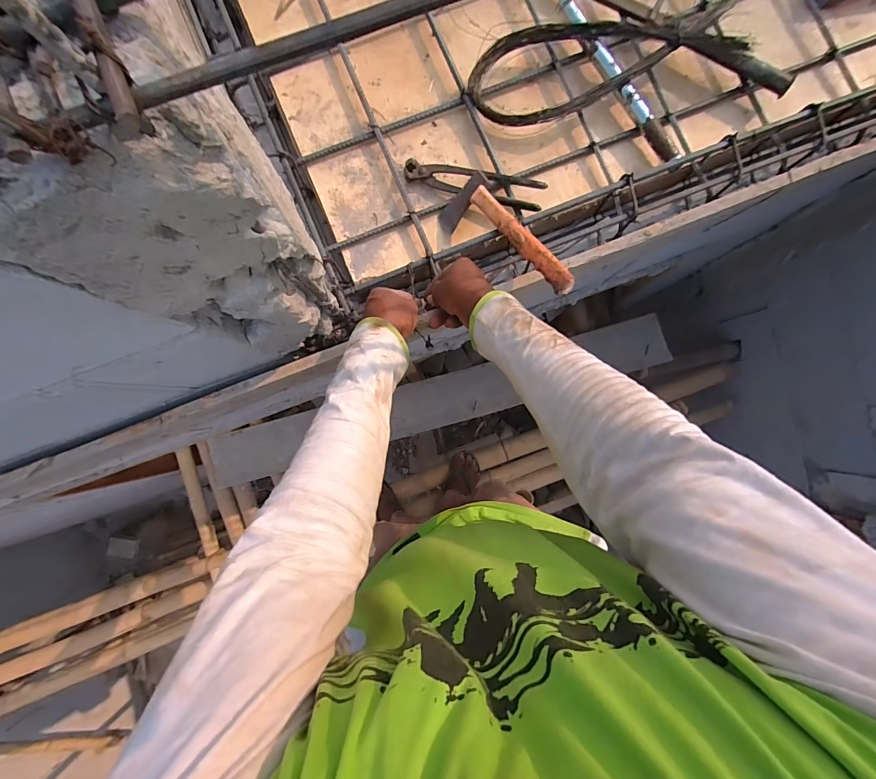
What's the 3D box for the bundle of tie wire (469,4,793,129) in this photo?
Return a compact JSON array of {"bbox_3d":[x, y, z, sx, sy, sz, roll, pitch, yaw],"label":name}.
[{"bbox_3d":[0.291,-0.532,0.610,0.480,0.060,0.166,-6,87,-3],"label":"bundle of tie wire"}]

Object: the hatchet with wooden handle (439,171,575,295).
[{"bbox_3d":[0.096,-0.216,0.534,0.077,0.045,0.260,-34,58,-4],"label":"hatchet with wooden handle"}]

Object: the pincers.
[{"bbox_3d":[0.056,-0.329,0.606,0.220,0.045,0.045,17,86,-1],"label":"pincers"}]

